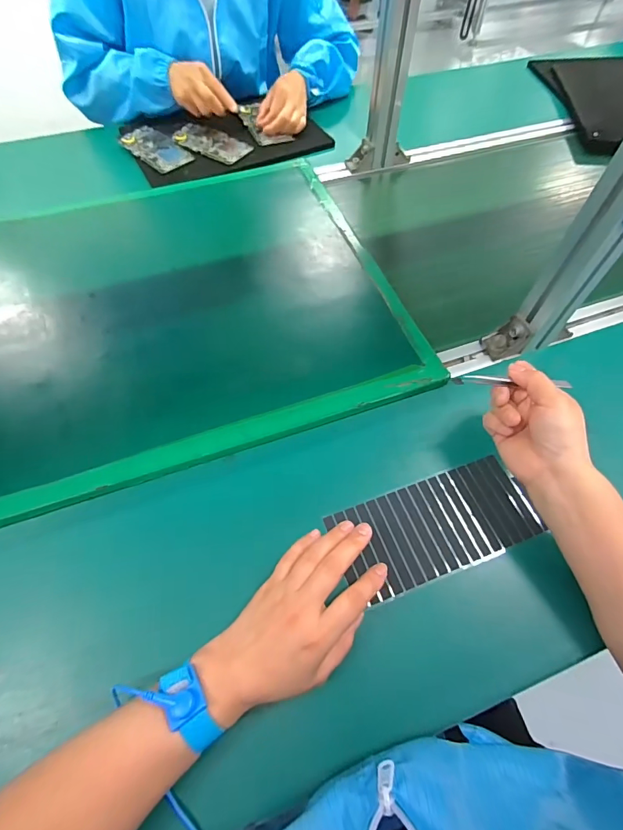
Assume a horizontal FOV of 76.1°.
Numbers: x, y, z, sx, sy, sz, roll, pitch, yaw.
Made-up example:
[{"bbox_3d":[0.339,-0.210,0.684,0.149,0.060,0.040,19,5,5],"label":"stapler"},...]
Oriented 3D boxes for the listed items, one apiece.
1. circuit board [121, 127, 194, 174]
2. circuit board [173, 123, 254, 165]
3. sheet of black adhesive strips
[{"bbox_3d":[-0.288,-0.489,0.728,0.154,0.007,0.075,40,67,21],"label":"circuit board"},{"bbox_3d":[-0.186,-0.505,0.736,0.152,0.007,0.074,29,64,16],"label":"circuit board"},{"bbox_3d":[0.128,0.109,0.401,0.192,0.008,0.091,-18,61,-10],"label":"sheet of black adhesive strips"}]

